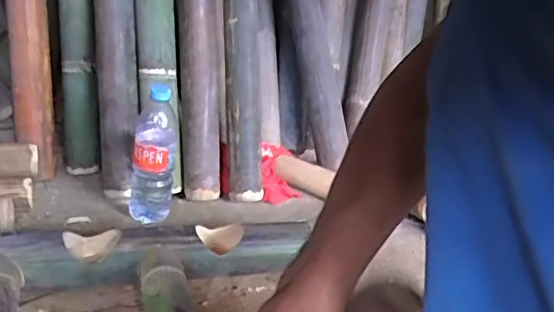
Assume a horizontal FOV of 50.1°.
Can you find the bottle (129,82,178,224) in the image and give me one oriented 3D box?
[{"bbox_3d":[-0.212,0.001,1.017,0.077,0.237,0.062,4,22,-8],"label":"bottle"}]

